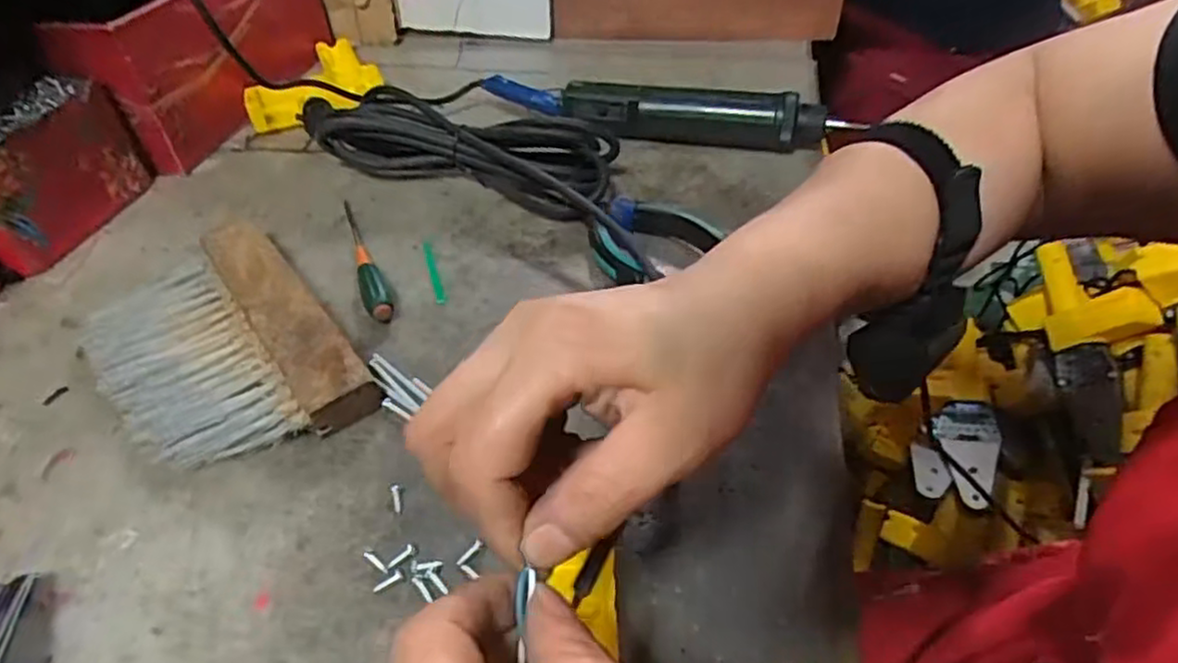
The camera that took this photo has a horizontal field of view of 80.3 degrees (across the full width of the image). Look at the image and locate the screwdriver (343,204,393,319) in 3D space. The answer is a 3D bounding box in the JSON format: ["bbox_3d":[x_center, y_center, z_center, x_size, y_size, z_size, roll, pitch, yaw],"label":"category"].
[{"bbox_3d":[-0.152,-0.053,0.467,0.016,0.017,0.142,-19,46,-16],"label":"screwdriver"}]

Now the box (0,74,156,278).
[{"bbox_3d":[-0.380,-0.110,0.491,0.054,0.082,0.129,6,45,9],"label":"box"}]

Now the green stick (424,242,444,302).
[{"bbox_3d":[-0.102,-0.040,0.460,0.006,0.006,0.061,-14,45,-11],"label":"green stick"}]

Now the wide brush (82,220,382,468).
[{"bbox_3d":[-0.212,0.011,0.399,0.116,0.027,0.185,-29,50,-25],"label":"wide brush"}]

